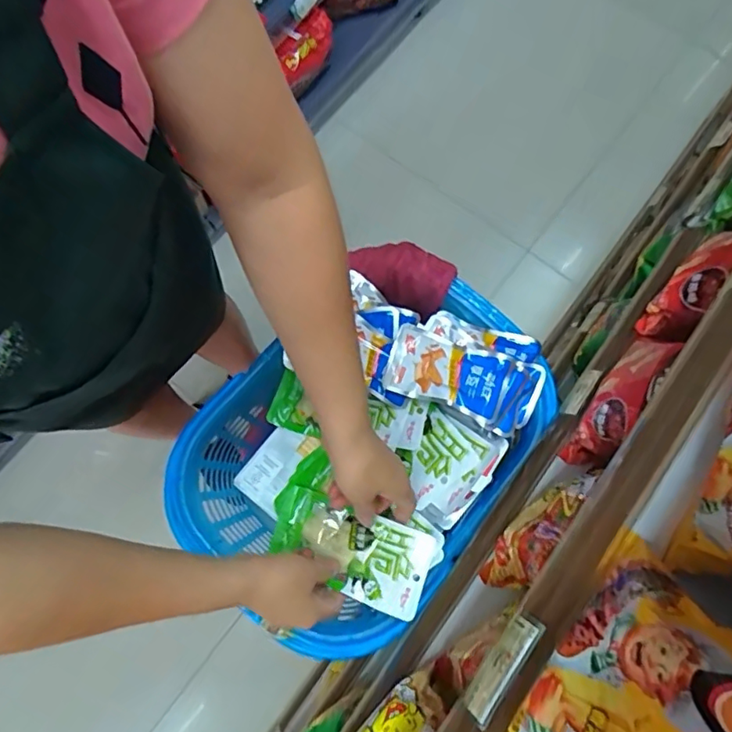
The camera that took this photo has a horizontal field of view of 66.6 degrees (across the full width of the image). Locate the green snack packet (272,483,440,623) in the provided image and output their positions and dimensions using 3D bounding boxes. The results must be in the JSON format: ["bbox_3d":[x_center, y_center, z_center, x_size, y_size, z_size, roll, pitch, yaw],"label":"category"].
[{"bbox_3d":[-0.017,0.185,0.573,0.167,0.014,0.083,22,79,20],"label":"green snack packet"}]

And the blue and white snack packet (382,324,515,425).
[{"bbox_3d":[0.084,0.008,0.589,0.122,0.015,0.069,19,88,17],"label":"blue and white snack packet"}]

